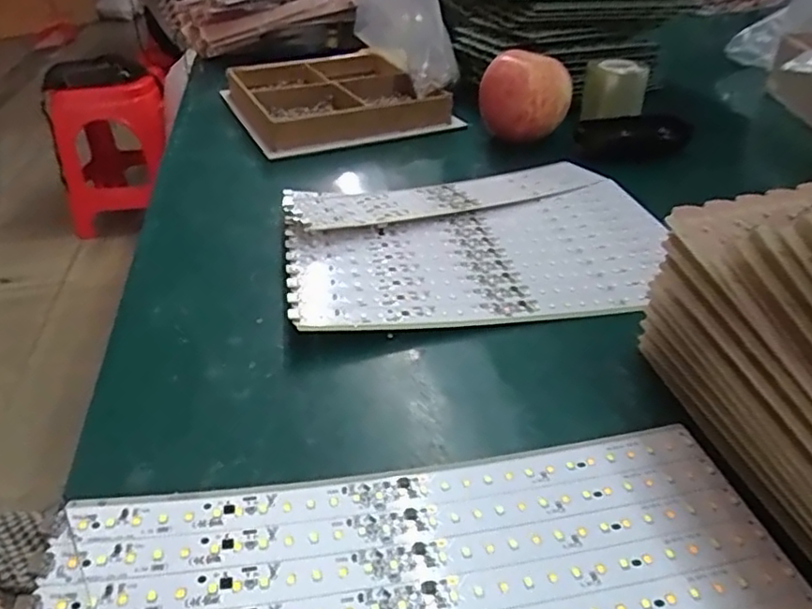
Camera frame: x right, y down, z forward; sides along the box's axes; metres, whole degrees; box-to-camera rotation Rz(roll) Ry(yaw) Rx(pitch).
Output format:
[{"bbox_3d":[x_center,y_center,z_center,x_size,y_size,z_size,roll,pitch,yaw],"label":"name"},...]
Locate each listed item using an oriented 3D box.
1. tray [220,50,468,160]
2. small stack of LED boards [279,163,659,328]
[{"bbox_3d":[-0.090,-0.243,0.735,0.218,0.038,0.257,-16,36,-19],"label":"tray"},{"bbox_3d":[0.053,-0.061,0.476,0.281,0.027,0.226,-6,35,-8],"label":"small stack of LED boards"}]

